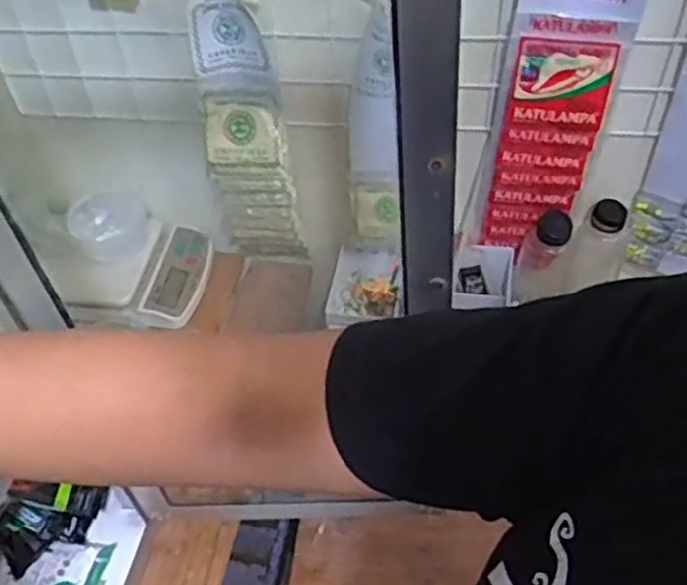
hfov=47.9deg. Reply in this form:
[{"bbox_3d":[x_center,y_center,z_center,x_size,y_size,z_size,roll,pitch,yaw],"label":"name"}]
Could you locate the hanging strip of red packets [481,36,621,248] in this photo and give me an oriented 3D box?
[{"bbox_3d":[0.227,-0.157,0.875,0.105,0.291,0.024,4,49,7],"label":"hanging strip of red packets"}]

